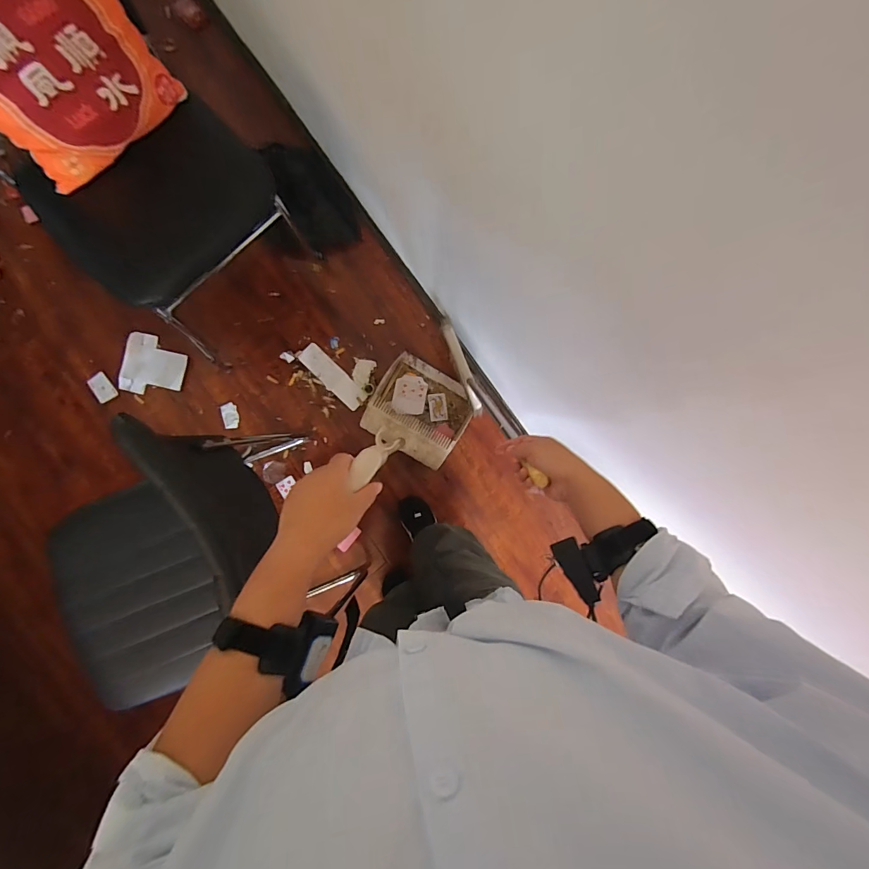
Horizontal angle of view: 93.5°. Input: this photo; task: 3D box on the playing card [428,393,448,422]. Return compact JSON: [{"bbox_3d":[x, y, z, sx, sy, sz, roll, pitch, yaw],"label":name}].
[{"bbox_3d":[0.010,-0.084,1.278,0.057,0.006,0.085,-7,93,-12],"label":"playing card"}]

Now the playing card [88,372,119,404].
[{"bbox_3d":[-0.956,-0.134,1.177,0.065,0.008,0.085,-32,89,-2],"label":"playing card"}]

